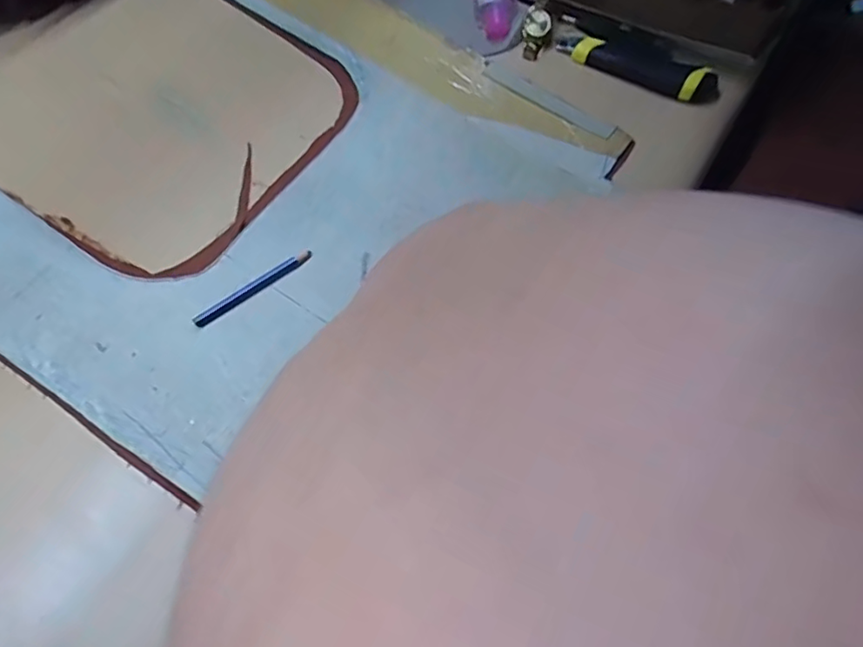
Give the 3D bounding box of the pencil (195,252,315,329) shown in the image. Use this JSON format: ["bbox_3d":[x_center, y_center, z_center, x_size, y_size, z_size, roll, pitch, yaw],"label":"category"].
[{"bbox_3d":[-0.137,-0.030,0.445,0.100,0.004,0.011,-36,74,-19],"label":"pencil"}]

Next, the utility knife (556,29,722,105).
[{"bbox_3d":[0.206,-0.256,0.568,0.162,0.015,0.039,24,66,5],"label":"utility knife"}]

